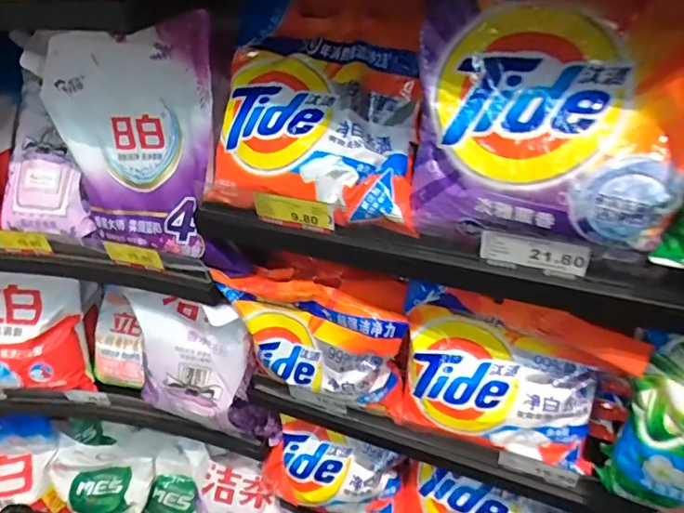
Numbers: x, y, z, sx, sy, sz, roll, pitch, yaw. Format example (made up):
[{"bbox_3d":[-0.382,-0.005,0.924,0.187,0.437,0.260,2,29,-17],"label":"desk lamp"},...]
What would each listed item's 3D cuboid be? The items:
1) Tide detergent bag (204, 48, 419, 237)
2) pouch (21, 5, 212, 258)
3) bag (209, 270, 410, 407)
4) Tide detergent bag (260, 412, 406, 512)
[{"bbox_3d":[-0.026,-0.137,0.556,0.234,0.051,0.186,12,83,13],"label":"Tide detergent bag"},{"bbox_3d":[-0.272,-0.150,0.656,0.272,0.254,0.091,14,41,22],"label":"pouch"},{"bbox_3d":[-0.042,0.107,0.685,0.245,0.167,0.067,13,41,21],"label":"bag"},{"bbox_3d":[-0.030,0.368,0.883,0.249,0.161,0.079,6,39,12],"label":"Tide detergent bag"}]

